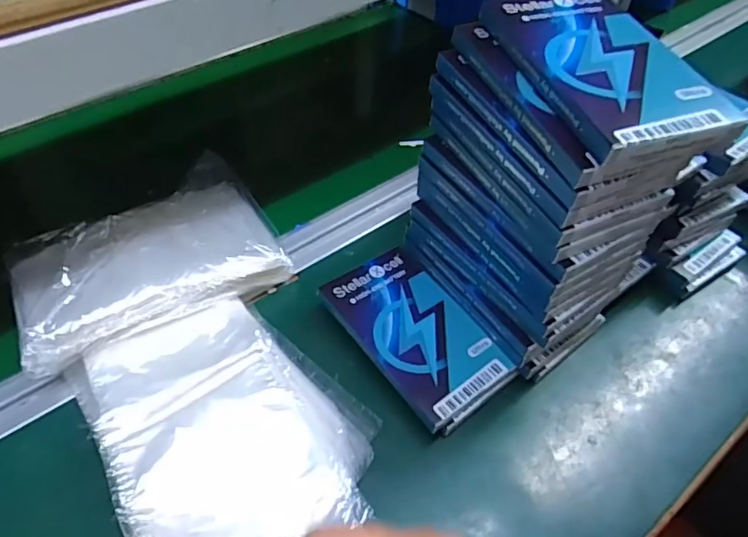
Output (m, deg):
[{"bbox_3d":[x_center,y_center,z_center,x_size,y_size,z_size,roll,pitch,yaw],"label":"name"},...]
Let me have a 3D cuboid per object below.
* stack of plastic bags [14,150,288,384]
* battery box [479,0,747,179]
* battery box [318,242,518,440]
[{"bbox_3d":[-0.171,-0.018,0.403,0.183,0.028,0.142,-23,54,-19],"label":"stack of plastic bags"},{"bbox_3d":[0.122,-0.110,0.284,0.084,0.019,0.137,-13,56,-12],"label":"battery box"},{"bbox_3d":[0.030,0.044,0.377,0.075,0.012,0.132,-28,56,-22],"label":"battery box"}]

